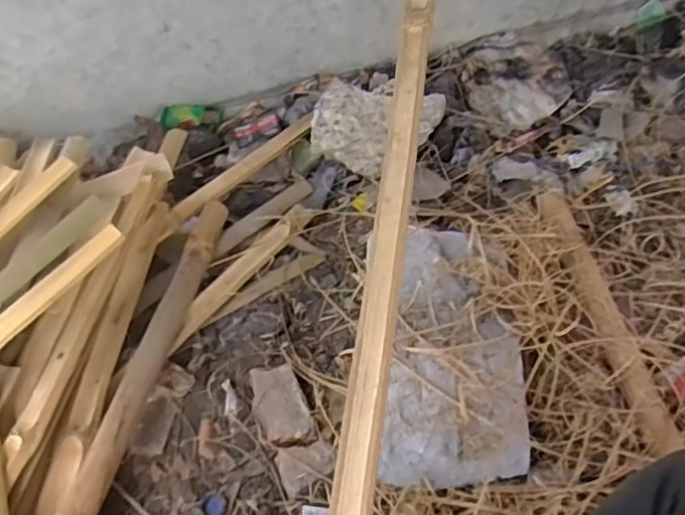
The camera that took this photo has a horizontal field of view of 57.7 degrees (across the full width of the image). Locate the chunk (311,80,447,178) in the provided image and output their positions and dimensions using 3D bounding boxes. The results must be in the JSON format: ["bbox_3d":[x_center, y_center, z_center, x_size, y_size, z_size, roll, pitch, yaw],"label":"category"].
[{"bbox_3d":[0.064,-0.235,1.105,0.221,0.077,0.157,5,50,10],"label":"chunk"}]

